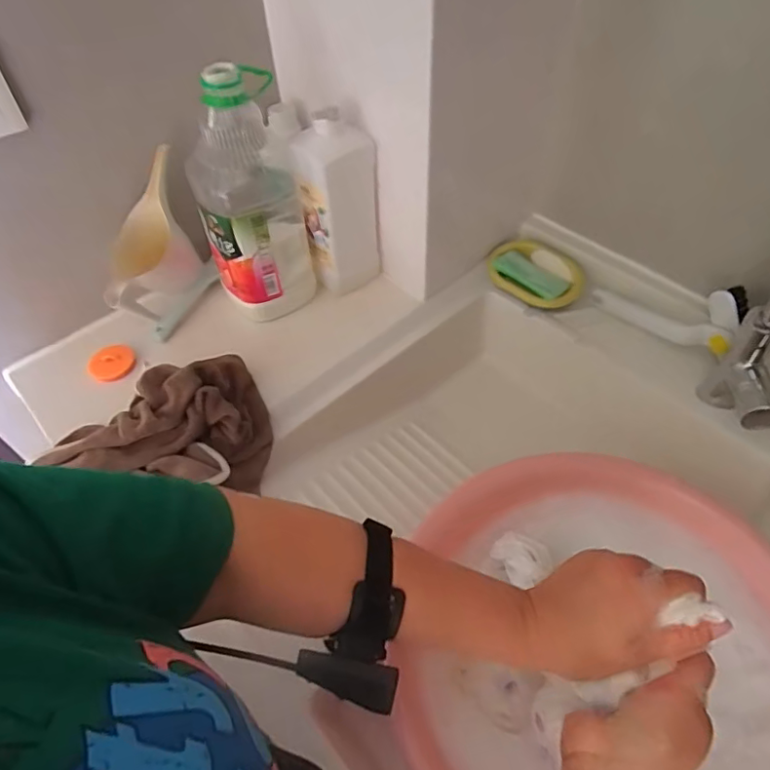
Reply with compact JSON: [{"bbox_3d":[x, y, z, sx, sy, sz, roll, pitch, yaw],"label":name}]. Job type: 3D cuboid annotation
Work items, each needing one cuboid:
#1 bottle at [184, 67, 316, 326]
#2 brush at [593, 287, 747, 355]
[{"bbox_3d":[-0.158,-0.211,0.648,0.115,0.288,0.112,-17,52,-11],"label":"bottle"},{"bbox_3d":[0.338,-0.091,0.674,0.172,0.056,0.057,20,52,42],"label":"brush"}]

